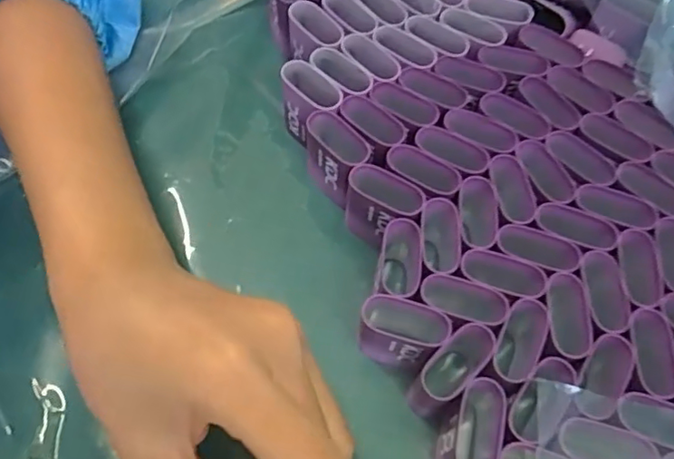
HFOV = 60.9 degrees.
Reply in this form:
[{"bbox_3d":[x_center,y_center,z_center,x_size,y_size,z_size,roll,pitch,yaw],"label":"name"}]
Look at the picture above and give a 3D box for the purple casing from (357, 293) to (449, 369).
[{"bbox_3d":[0.026,0.043,0.235,0.033,0.045,0.017,17,63,5],"label":"purple casing"}]

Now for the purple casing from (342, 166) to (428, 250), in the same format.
[{"bbox_3d":[0.021,-0.008,0.264,0.034,0.042,0.017,26,65,10],"label":"purple casing"}]

